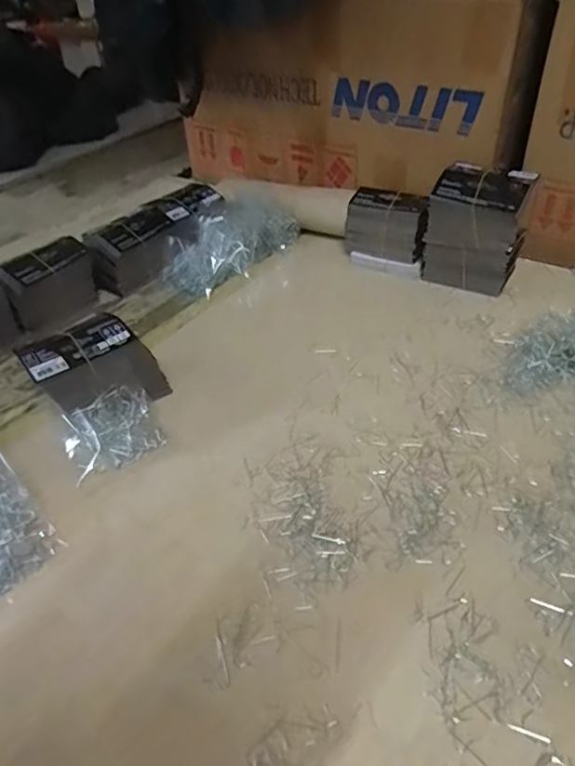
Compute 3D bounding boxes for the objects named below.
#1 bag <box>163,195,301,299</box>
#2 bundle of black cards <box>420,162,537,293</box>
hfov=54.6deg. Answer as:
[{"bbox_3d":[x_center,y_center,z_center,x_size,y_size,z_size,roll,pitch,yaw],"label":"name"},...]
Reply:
[{"bbox_3d":[-0.083,-0.205,0.798,0.093,0.060,0.214,26,49,29],"label":"bag"},{"bbox_3d":[0.229,-0.184,0.684,0.110,0.139,0.064,18,45,22],"label":"bundle of black cards"}]

